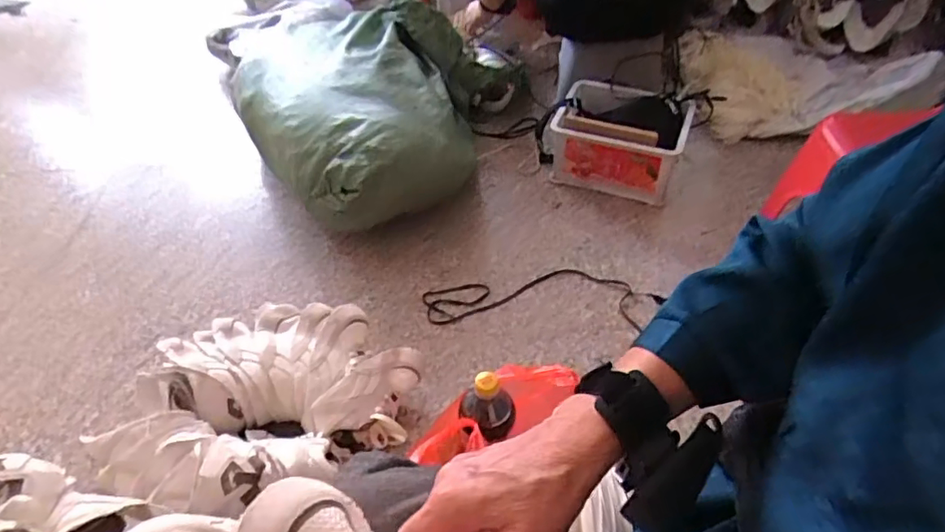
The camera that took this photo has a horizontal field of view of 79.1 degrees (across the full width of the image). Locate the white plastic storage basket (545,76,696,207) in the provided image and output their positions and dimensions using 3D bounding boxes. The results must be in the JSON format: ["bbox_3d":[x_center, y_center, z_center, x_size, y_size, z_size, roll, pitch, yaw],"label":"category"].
[{"bbox_3d":[0.338,-0.312,1.401,0.338,0.175,0.253,14,48,16],"label":"white plastic storage basket"}]

